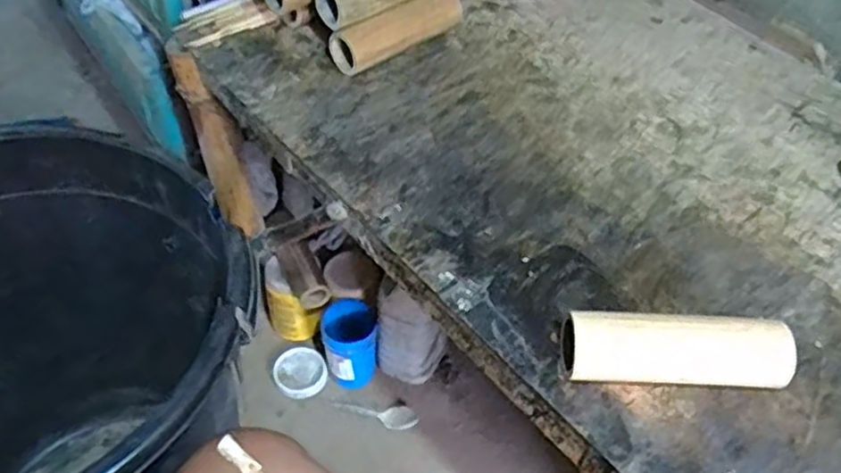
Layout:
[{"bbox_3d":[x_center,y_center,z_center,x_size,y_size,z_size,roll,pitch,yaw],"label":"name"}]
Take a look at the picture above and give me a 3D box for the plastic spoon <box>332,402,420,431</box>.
[{"bbox_3d":[-0.073,0.289,1.149,0.137,0.009,0.039,4,45,0],"label":"plastic spoon"}]

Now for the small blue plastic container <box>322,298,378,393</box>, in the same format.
[{"bbox_3d":[-0.115,0.176,1.168,0.085,0.135,0.081,2,45,-2],"label":"small blue plastic container"}]

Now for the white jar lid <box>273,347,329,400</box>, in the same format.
[{"bbox_3d":[-0.201,0.226,1.194,0.083,0.016,0.094,-16,49,-19],"label":"white jar lid"}]

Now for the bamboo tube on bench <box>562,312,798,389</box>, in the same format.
[{"bbox_3d":[0.208,0.097,0.590,0.180,0.056,0.049,2,45,-2],"label":"bamboo tube on bench"}]

